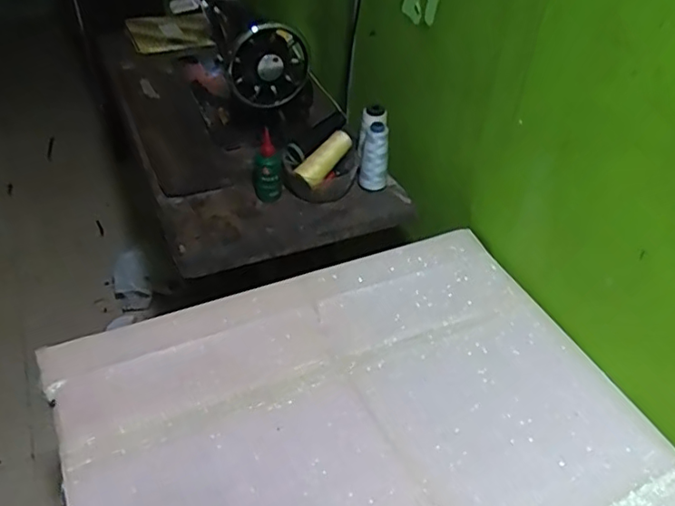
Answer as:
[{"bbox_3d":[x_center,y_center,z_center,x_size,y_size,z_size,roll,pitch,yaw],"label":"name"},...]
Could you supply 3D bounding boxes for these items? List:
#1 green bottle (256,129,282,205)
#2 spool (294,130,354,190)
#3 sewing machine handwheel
[{"bbox_3d":[-0.110,-0.138,0.936,0.042,0.114,0.040,-17,38,-31],"label":"green bottle"},{"bbox_3d":[-0.022,-0.151,0.961,0.034,0.038,0.121,27,59,26],"label":"spool"},{"bbox_3d":[-0.109,-0.302,0.957,0.131,0.126,0.034,-22,48,-25],"label":"sewing machine handwheel"}]

